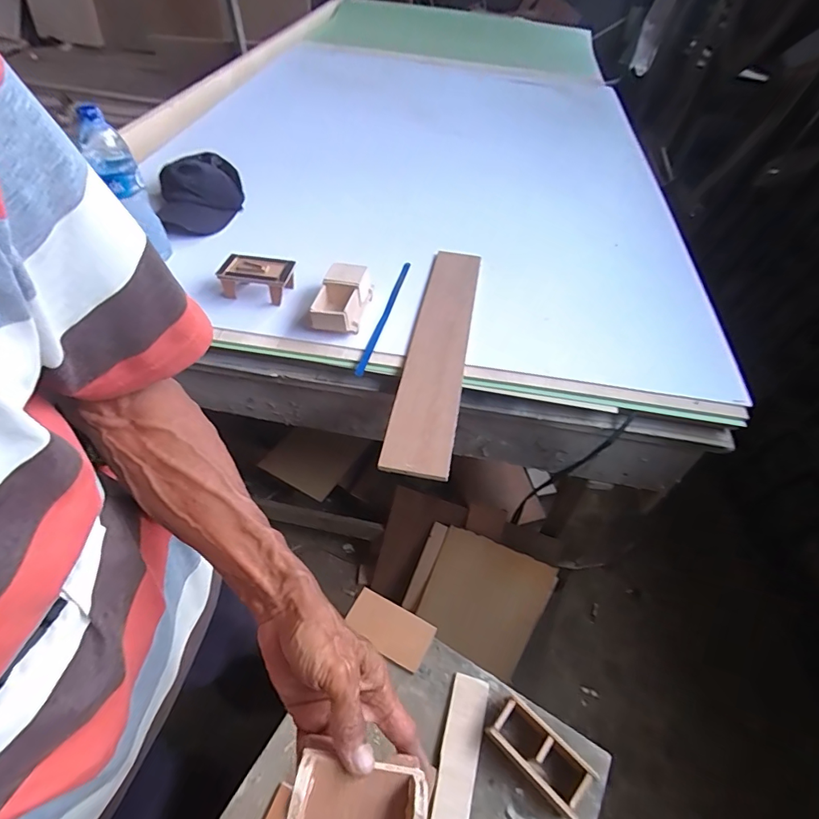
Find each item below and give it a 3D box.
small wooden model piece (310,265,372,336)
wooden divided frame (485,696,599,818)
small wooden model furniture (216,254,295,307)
[{"bbox_3d":[-0.104,-0.175,0.694,0.074,0.051,0.113,10,51,4],"label":"small wooden model piece"},{"bbox_3d":[0.143,0.388,0.493,0.112,0.040,0.058,37,58,23],"label":"wooden divided frame"},{"bbox_3d":[-0.249,-0.214,0.721,0.113,0.056,0.063,1,51,-3],"label":"small wooden model furniture"}]

